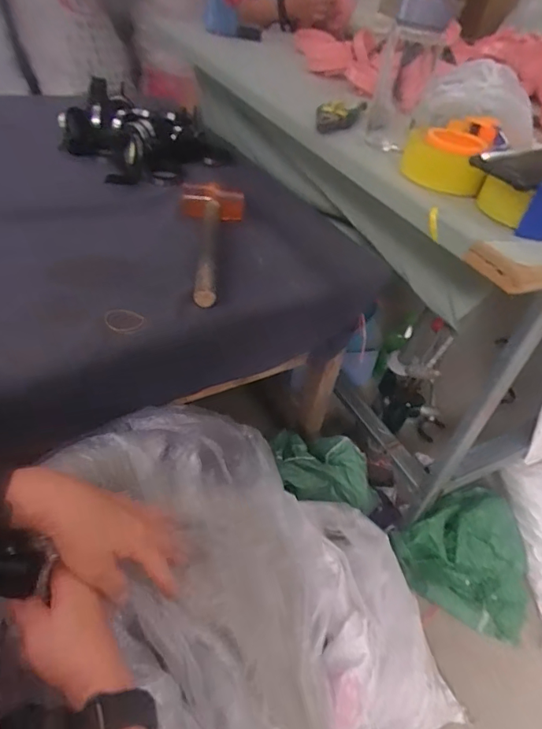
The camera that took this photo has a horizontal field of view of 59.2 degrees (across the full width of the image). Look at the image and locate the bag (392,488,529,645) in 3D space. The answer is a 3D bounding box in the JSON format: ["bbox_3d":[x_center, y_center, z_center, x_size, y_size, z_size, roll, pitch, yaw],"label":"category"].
[{"bbox_3d":[0.391,0.357,0.953,0.264,0.095,0.262,22,44,15],"label":"bag"}]

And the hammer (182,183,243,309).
[{"bbox_3d":[-0.093,-0.200,0.740,0.112,0.057,0.285,3,42,-9],"label":"hammer"}]

